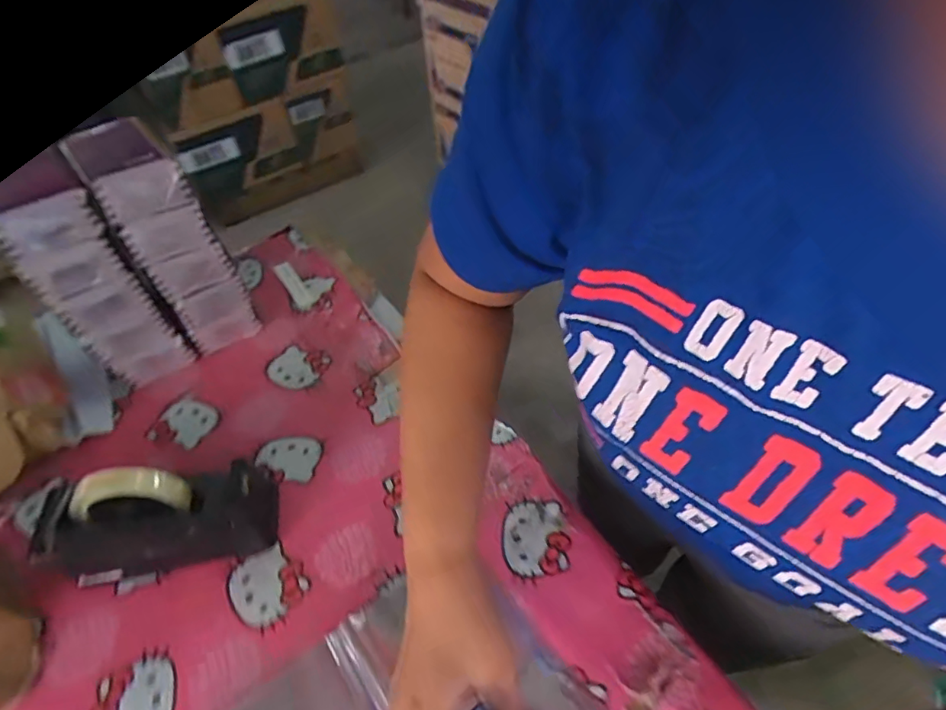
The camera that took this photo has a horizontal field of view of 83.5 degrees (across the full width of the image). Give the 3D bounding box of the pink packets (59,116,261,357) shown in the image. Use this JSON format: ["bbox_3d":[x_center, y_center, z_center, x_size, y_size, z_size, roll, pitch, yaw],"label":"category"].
[{"bbox_3d":[-0.372,-0.126,0.676,0.087,0.292,0.087,-32,55,-22],"label":"pink packets"}]

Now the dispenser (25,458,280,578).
[{"bbox_3d":[-0.311,0.161,0.538,0.207,0.122,0.074,-3,48,-16],"label":"dispenser"}]

